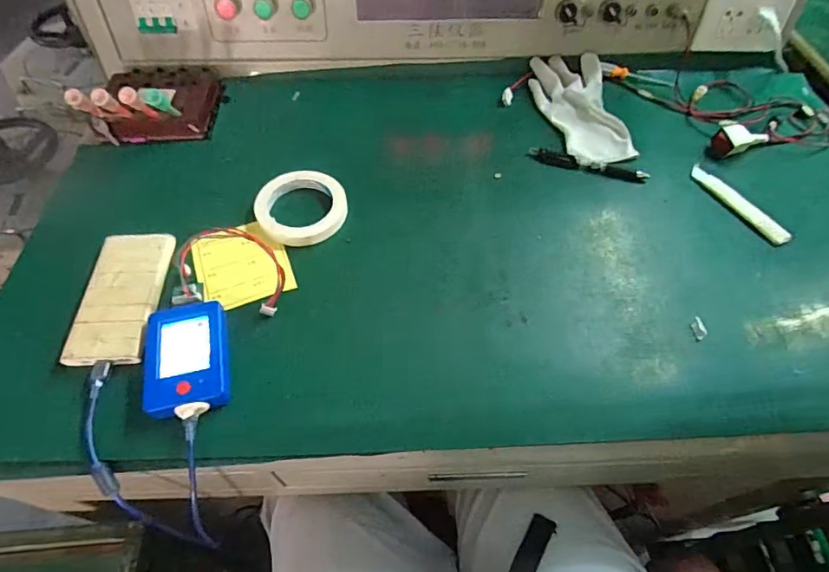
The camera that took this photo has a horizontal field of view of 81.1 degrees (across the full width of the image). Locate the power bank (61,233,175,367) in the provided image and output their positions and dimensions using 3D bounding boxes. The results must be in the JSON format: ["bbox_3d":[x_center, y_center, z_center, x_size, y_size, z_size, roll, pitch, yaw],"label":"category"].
[{"bbox_3d":[-0.297,0.007,0.495,0.075,0.014,0.152,-2,56,-1],"label":"power bank"}]

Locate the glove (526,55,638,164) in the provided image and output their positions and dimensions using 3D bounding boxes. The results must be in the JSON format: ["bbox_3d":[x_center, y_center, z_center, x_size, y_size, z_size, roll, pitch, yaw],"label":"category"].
[{"bbox_3d":[0.230,-0.243,0.669,0.103,0.038,0.202,-10,56,-7],"label":"glove"}]

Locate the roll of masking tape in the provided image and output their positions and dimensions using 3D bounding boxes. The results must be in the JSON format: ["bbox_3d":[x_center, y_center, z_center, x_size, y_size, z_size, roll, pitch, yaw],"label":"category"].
[{"bbox_3d":[-0.132,-0.094,0.569,0.103,0.016,0.104,0,56,0],"label":"roll of masking tape"}]

